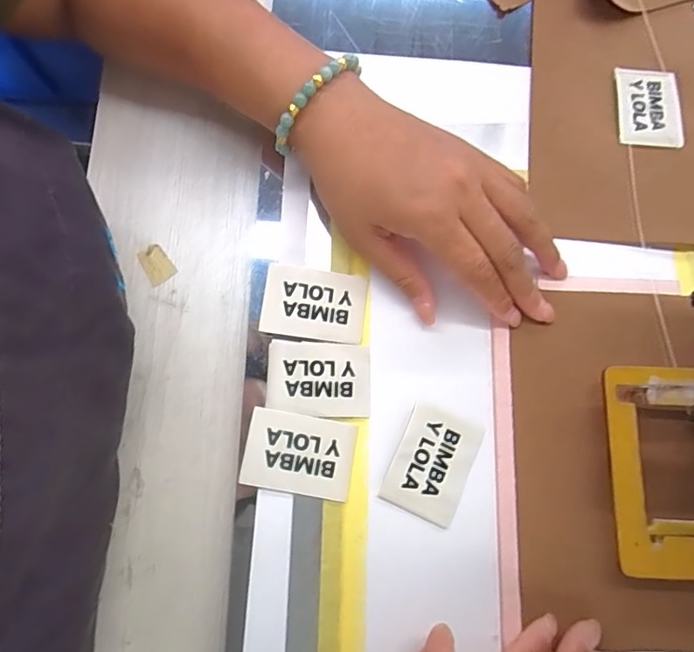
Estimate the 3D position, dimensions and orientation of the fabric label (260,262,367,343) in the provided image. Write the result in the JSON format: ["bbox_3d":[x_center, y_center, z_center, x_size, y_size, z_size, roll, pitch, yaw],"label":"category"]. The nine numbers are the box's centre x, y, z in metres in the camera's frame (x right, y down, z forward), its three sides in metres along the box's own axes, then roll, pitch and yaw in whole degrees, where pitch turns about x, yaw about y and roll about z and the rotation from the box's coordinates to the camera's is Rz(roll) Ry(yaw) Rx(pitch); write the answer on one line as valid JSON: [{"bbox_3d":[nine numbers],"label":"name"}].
[{"bbox_3d":[-0.019,-0.012,0.282,0.058,0.005,0.040,9,81,-4],"label":"fabric label"}]

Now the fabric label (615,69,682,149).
[{"bbox_3d":[0.197,-0.144,0.322,0.040,0.005,0.056,3,76,3],"label":"fabric label"}]

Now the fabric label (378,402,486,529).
[{"bbox_3d":[0.047,0.075,0.267,0.041,0.004,0.055,25,77,0],"label":"fabric label"}]

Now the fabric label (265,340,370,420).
[{"bbox_3d":[-0.016,0.030,0.273,0.057,0.004,0.040,6,75,-2],"label":"fabric label"}]

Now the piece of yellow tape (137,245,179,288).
[{"bbox_3d":[-0.121,-0.039,0.309,0.017,0.004,0.024,-36,81,-11],"label":"piece of yellow tape"}]

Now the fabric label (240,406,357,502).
[{"bbox_3d":[-0.026,0.070,0.265,0.057,0.008,0.041,11,75,-1],"label":"fabric label"}]

